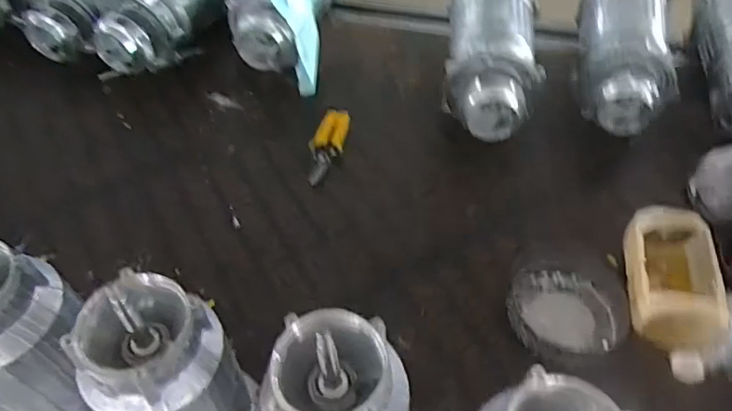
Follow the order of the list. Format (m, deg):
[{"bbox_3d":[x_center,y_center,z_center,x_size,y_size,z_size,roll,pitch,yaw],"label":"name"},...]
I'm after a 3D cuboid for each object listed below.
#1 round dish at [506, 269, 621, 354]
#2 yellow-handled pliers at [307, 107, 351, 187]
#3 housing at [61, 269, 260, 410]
[{"bbox_3d":[0.242,0.131,0.678,0.132,0.028,0.120,0,50,1],"label":"round dish"},{"bbox_3d":[-0.061,-0.093,0.859,0.050,0.009,0.163,7,50,7],"label":"yellow-handled pliers"},{"bbox_3d":[-0.179,0.167,0.503,0.113,0.218,0.121,0,50,1],"label":"housing"}]

